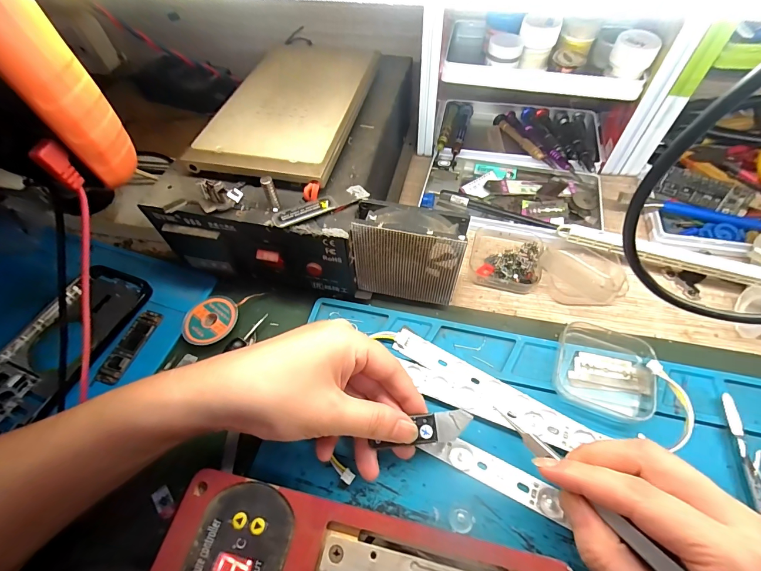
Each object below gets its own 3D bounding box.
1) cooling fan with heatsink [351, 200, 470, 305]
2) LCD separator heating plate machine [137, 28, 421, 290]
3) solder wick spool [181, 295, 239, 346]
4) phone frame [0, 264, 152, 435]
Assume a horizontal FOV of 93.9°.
[{"bbox_3d":[0.022,-0.021,0.280,0.079,0.086,0.029,7,57,8],"label":"cooling fan with heatsink"},{"bbox_3d":[-0.070,-0.116,0.334,0.168,0.103,0.235,9,57,9],"label":"LCD separator heating plate machine"},{"bbox_3d":[-0.144,0.029,0.298,0.044,0.014,0.044,-1,56,2],"label":"solder wick spool"},{"bbox_3d":[-0.261,0.046,0.290,0.073,0.013,0.144,15,59,13],"label":"phone frame"}]

